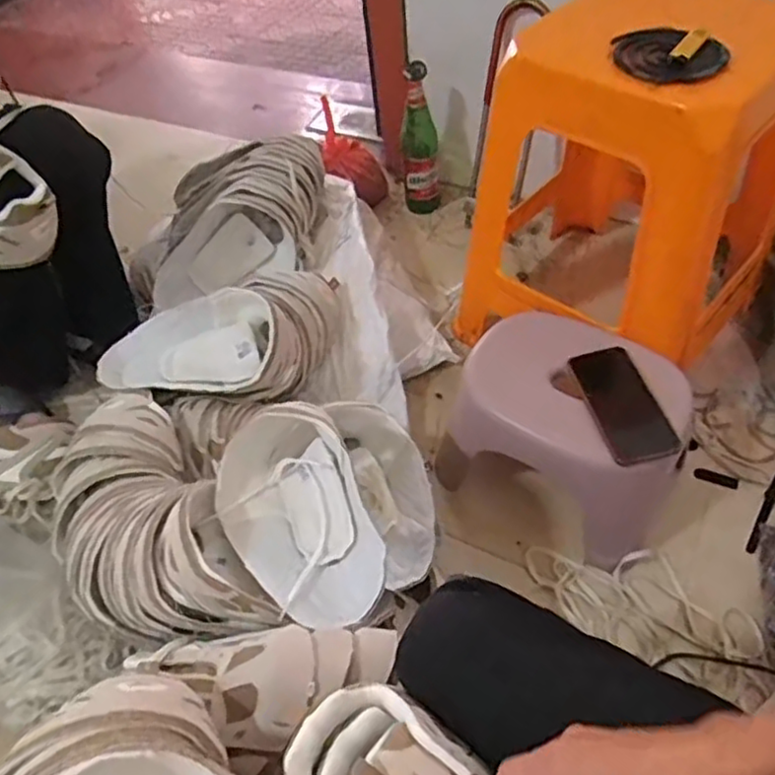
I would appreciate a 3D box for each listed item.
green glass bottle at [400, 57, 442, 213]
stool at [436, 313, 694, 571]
[{"bbox_3d":[0.062,-0.454,1.254,0.069,0.286,0.063,-5,51,2],"label":"green glass bottle"},{"bbox_3d":[0.236,0.066,0.870,0.233,0.203,0.273,-36,56,-21],"label":"stool"}]

